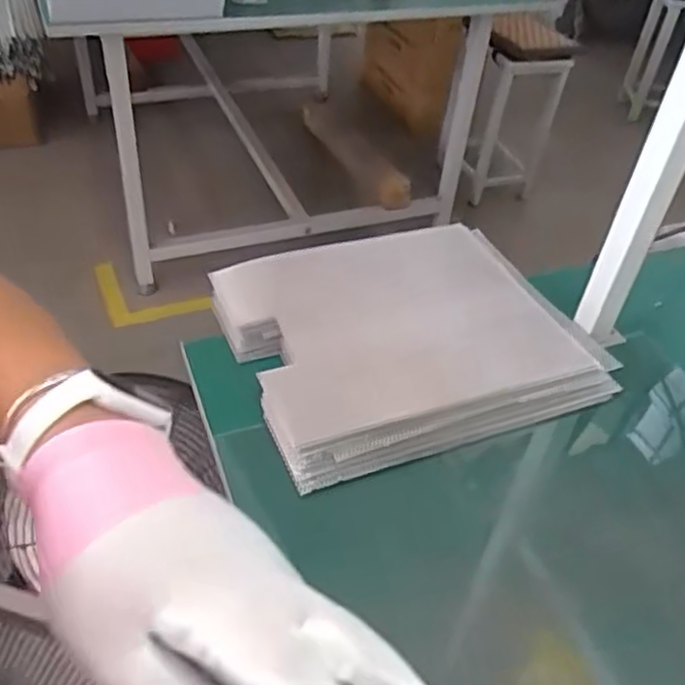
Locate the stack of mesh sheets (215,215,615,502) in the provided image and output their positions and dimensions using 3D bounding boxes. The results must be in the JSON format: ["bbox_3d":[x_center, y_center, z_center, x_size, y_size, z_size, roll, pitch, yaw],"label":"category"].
[{"bbox_3d":[0.070,-0.014,0.755,0.364,0.054,0.302,-14,46,-21],"label":"stack of mesh sheets"}]

